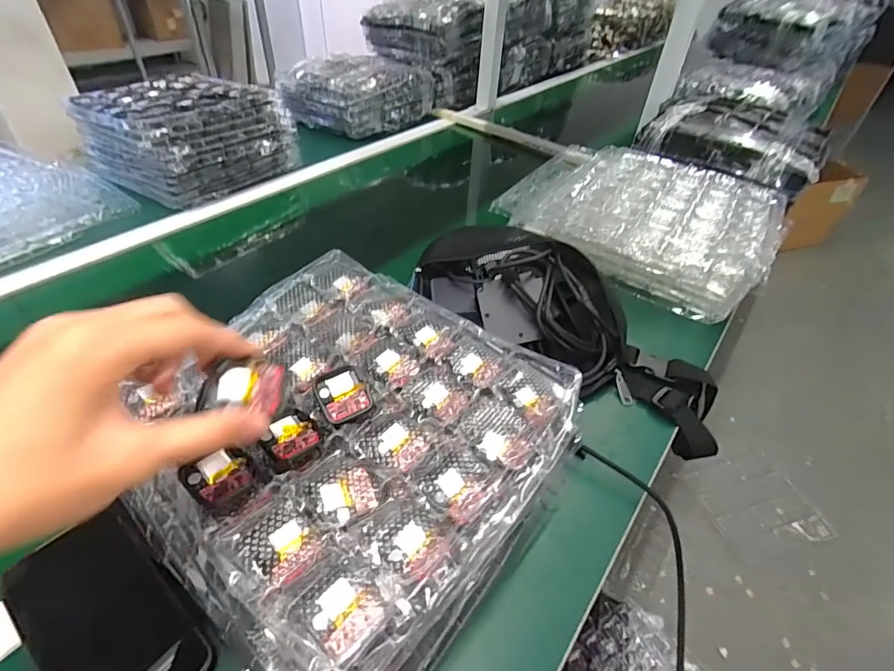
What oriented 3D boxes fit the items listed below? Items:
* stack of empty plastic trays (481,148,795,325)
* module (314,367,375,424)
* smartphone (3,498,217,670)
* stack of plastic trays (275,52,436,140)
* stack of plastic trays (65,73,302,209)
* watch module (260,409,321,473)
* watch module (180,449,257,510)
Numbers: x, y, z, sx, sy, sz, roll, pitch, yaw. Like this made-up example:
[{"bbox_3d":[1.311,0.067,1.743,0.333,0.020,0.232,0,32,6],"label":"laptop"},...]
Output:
[{"bbox_3d":[0.313,-0.196,0.729,0.368,0.101,0.344,30,49,26],"label":"stack of empty plastic trays"},{"bbox_3d":[-0.079,0.045,0.344,0.036,0.010,0.040,-24,63,-21],"label":"module"},{"bbox_3d":[-0.233,0.195,0.310,0.150,0.011,0.082,41,59,20],"label":"smartphone"},{"bbox_3d":[-0.211,-0.595,1.098,0.240,0.119,0.302,29,48,25],"label":"stack of plastic trays"},{"bbox_3d":[-0.483,-0.378,0.841,0.300,0.124,0.293,31,49,27],"label":"stack of plastic trays"},{"bbox_3d":[-0.109,0.074,0.318,0.036,0.010,0.043,-23,49,-26],"label":"watch module"},{"bbox_3d":[-0.142,0.090,0.286,0.035,0.008,0.042,-32,53,-33],"label":"watch module"}]

